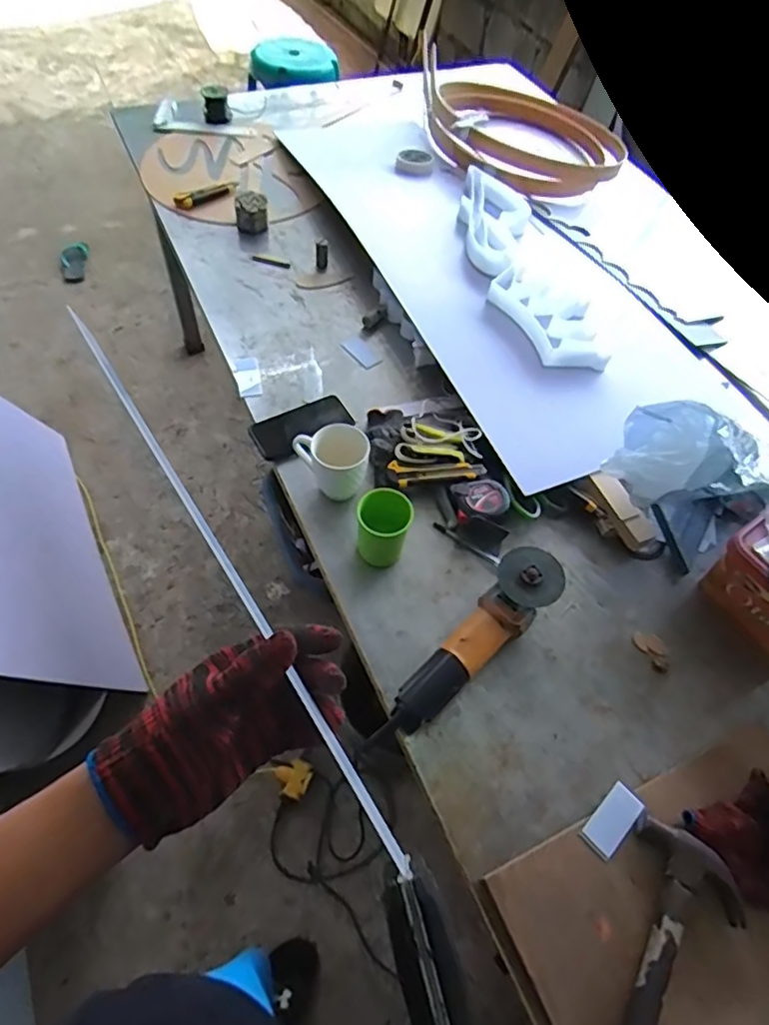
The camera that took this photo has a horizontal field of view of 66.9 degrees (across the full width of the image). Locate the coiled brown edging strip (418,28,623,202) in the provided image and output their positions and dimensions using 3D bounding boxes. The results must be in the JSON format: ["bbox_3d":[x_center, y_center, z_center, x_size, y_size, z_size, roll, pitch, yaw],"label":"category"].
[{"bbox_3d":[0.313,-1.078,1.550,0.483,0.085,0.887,-13,60,-11],"label":"coiled brown edging strip"}]

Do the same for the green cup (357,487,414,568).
[{"bbox_3d":[-0.001,0.021,0.827,0.070,0.105,0.074,2,58,-2],"label":"green cup"}]

